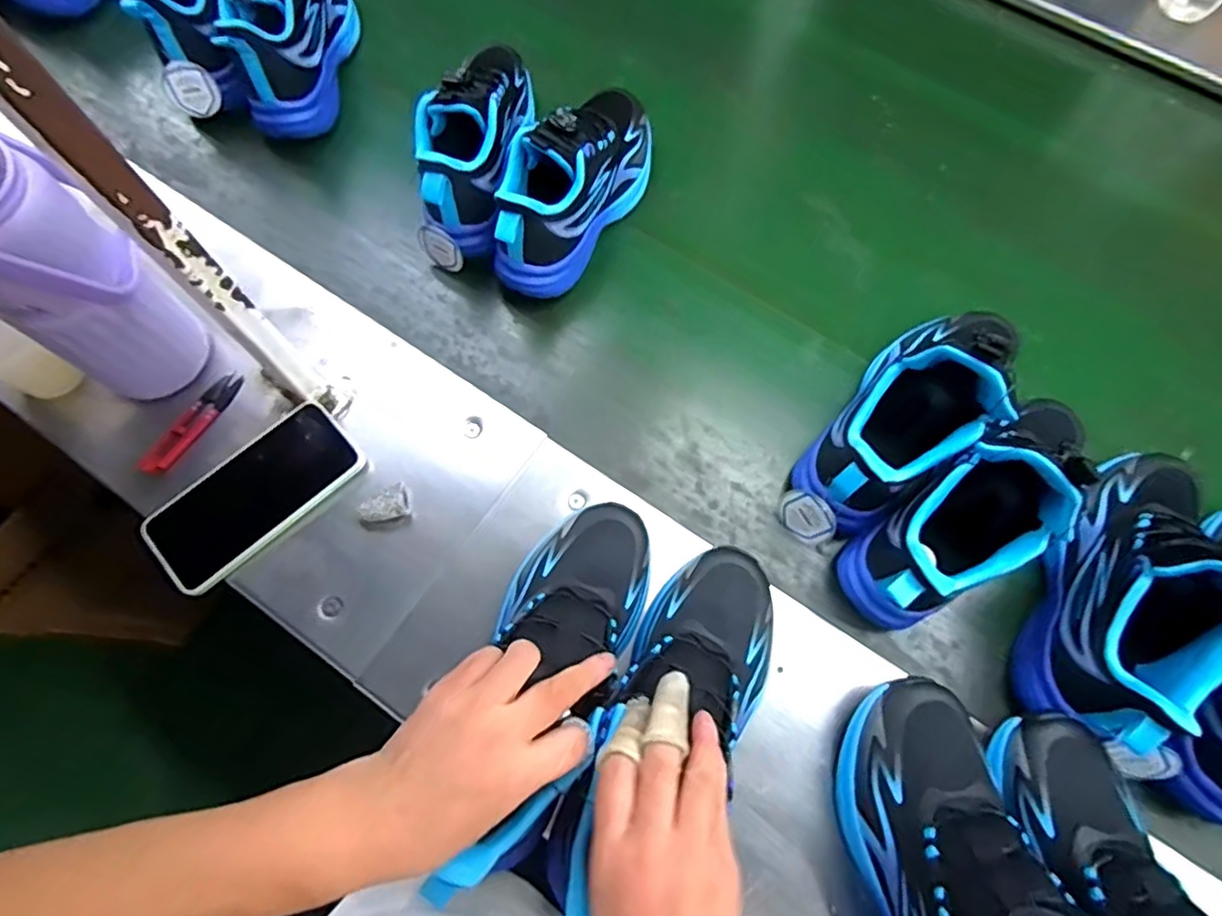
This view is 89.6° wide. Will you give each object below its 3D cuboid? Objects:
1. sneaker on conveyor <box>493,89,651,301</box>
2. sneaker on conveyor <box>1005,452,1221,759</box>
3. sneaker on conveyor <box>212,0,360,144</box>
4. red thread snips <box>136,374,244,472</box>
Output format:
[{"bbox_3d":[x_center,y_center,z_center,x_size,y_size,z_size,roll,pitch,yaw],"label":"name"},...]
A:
[{"bbox_3d":[-0.029,-0.257,0.568,0.081,0.123,0.238,25,67,9],"label":"sneaker on conveyor"},{"bbox_3d":[0.385,0.089,0.434,0.101,0.138,0.235,29,70,9],"label":"sneaker on conveyor"},{"bbox_3d":[-0.331,-0.453,0.643,0.083,0.118,0.239,2,66,-2],"label":"sneaker on conveyor"},{"bbox_3d":[-0.345,-0.030,0.507,0.020,0.011,0.101,31,68,11],"label":"red thread snips"}]

